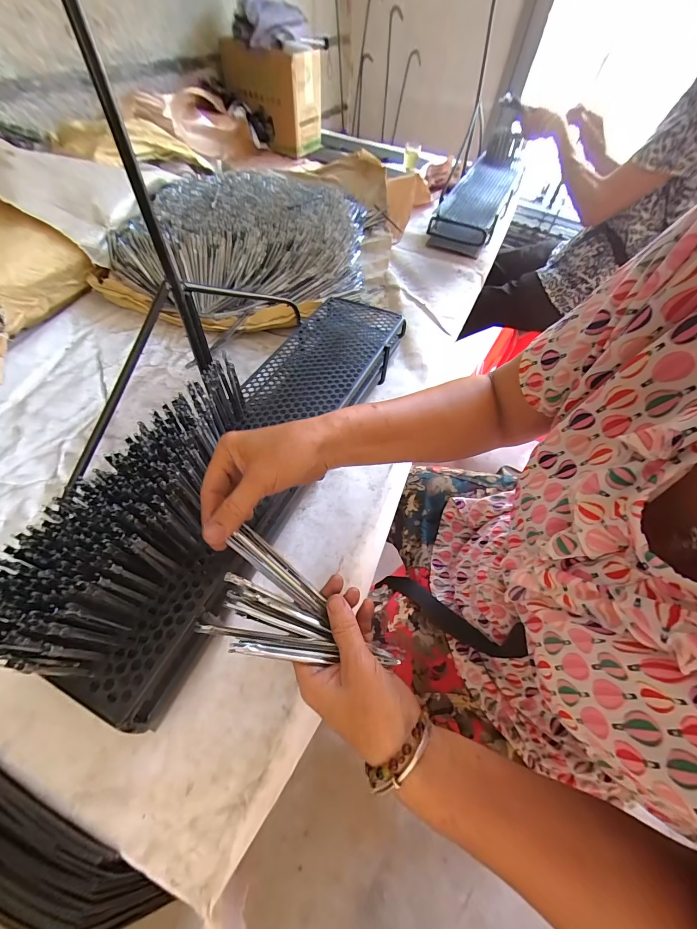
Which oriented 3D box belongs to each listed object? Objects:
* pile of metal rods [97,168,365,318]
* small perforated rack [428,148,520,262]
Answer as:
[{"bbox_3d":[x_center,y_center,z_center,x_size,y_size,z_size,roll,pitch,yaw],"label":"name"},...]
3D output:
[{"bbox_3d":[-0.202,-0.518,0.770,0.508,0.120,0.518,0,56,-3],"label":"pile of metal rods"},{"bbox_3d":[0.400,-0.823,1.050,0.157,0.066,0.642,22,58,12],"label":"small perforated rack"}]

